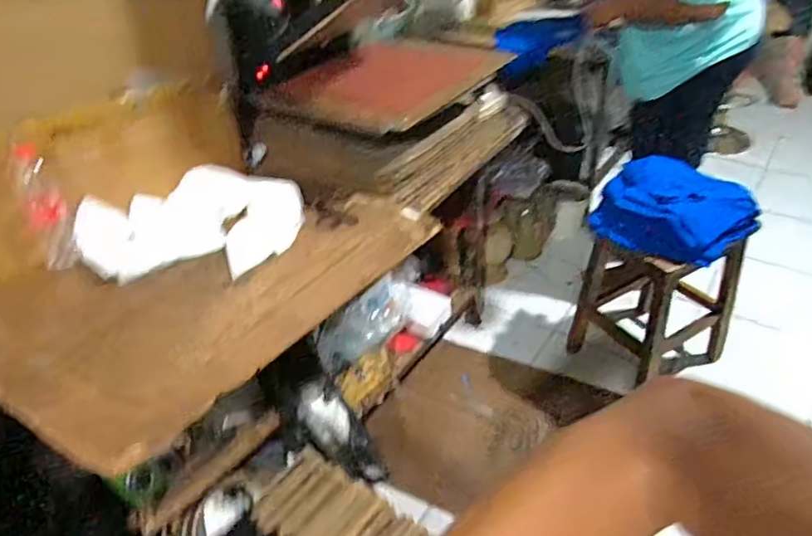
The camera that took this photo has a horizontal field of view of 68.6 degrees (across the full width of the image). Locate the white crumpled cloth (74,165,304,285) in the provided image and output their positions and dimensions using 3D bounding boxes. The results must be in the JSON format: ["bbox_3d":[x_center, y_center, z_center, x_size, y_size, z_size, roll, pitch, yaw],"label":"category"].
[{"bbox_3d":[-0.435,-0.107,1.237,0.424,0.074,0.346,-11,33,-15],"label":"white crumpled cloth"}]

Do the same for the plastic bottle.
[{"bbox_3d":[-0.670,-0.112,1.110,0.062,0.232,0.051,-20,37,-27],"label":"plastic bottle"}]

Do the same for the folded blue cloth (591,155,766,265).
[{"bbox_3d":[0.720,-0.165,1.613,0.230,0.190,0.359,-24,38,-31],"label":"folded blue cloth"}]

